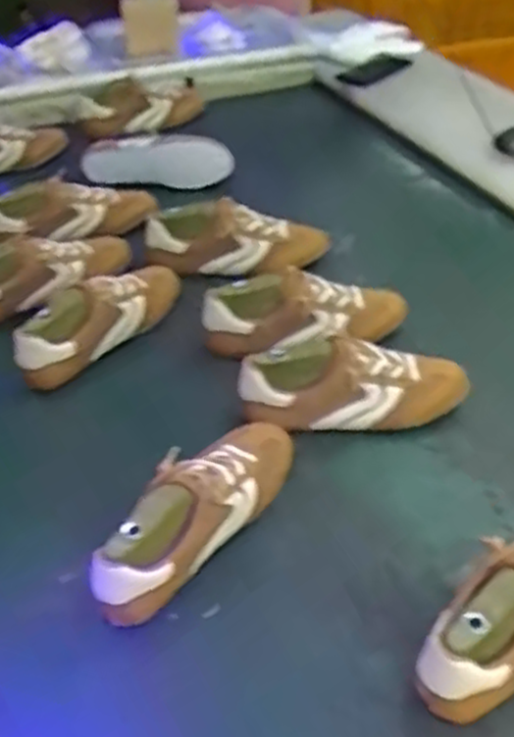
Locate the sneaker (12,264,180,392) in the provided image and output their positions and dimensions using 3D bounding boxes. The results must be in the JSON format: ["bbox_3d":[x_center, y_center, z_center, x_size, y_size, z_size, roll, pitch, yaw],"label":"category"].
[{"bbox_3d":[-0.184,-0.066,0.920,0.072,0.081,0.226,28,55,29],"label":"sneaker"}]

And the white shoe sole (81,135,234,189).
[{"bbox_3d":[-0.157,-0.329,1.242,0.233,0.080,0.021,1,36,-6],"label":"white shoe sole"}]

